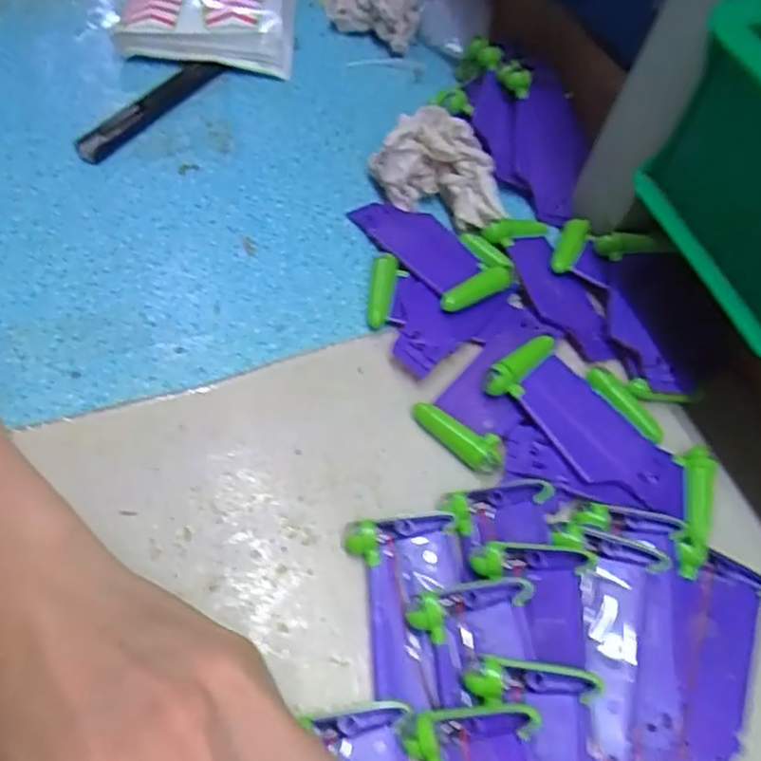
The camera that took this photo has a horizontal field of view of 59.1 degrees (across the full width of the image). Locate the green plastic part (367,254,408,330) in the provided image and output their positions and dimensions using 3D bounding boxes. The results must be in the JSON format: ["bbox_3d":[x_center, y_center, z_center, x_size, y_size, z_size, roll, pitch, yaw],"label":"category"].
[{"bbox_3d":[0.003,-0.043,0.330,0.017,0.009,0.041,8,57,-4],"label":"green plastic part"}]

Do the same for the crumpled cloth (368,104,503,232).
[{"bbox_3d":[0.035,-0.110,0.356,0.058,0.034,0.065,-26,65,-23],"label":"crumpled cloth"}]

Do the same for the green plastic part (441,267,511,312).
[{"bbox_3d":[0.046,-0.044,0.325,0.041,0.010,0.009,-28,66,-24],"label":"green plastic part"}]

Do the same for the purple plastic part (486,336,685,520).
[{"bbox_3d":[0.093,0.020,0.293,0.041,0.013,0.091,-36,69,-27],"label":"purple plastic part"}]

